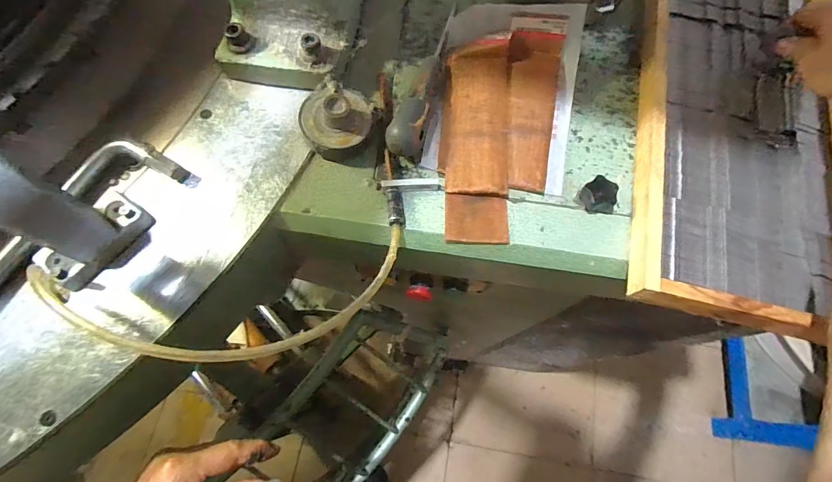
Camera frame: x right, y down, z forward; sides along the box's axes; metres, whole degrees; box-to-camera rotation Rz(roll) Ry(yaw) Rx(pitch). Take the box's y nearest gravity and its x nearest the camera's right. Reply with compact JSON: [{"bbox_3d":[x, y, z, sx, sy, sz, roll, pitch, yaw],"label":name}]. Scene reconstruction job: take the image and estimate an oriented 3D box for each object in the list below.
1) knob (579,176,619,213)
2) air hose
[{"bbox_3d":[0.165,-0.038,0.372,0.028,0.022,0.031,-37,74,-13],"label":"knob"},{"bbox_3d":[-0.105,0.038,0.286,0.239,0.008,0.080,-9,68,-30],"label":"air hose"}]

